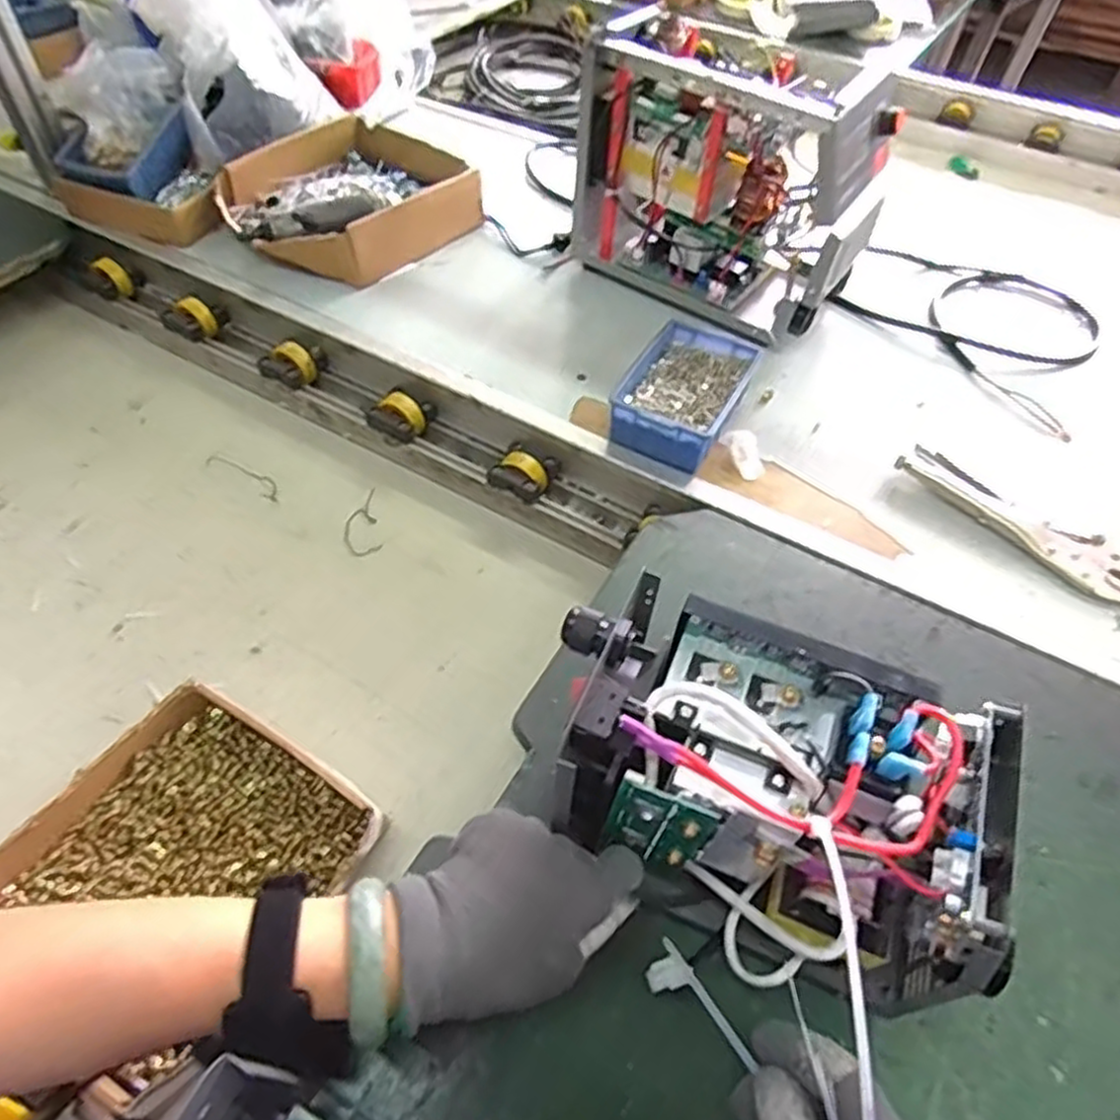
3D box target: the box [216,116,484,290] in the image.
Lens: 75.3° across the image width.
[{"bbox_3d":[-0.243,-0.435,0.869,0.236,0.060,0.287,34,58,20],"label":"box"}]

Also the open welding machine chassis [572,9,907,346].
[{"bbox_3d":[0.170,-0.378,0.744,0.300,0.225,0.132,31,57,18],"label":"open welding machine chassis"}]

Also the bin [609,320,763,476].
[{"bbox_3d":[0.117,-0.155,0.681,0.099,0.051,0.148,24,55,14],"label":"bin"}]

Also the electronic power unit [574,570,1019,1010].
[{"bbox_3d":[0.101,0.124,0.384,0.218,0.148,0.116,23,55,13],"label":"electronic power unit"}]

